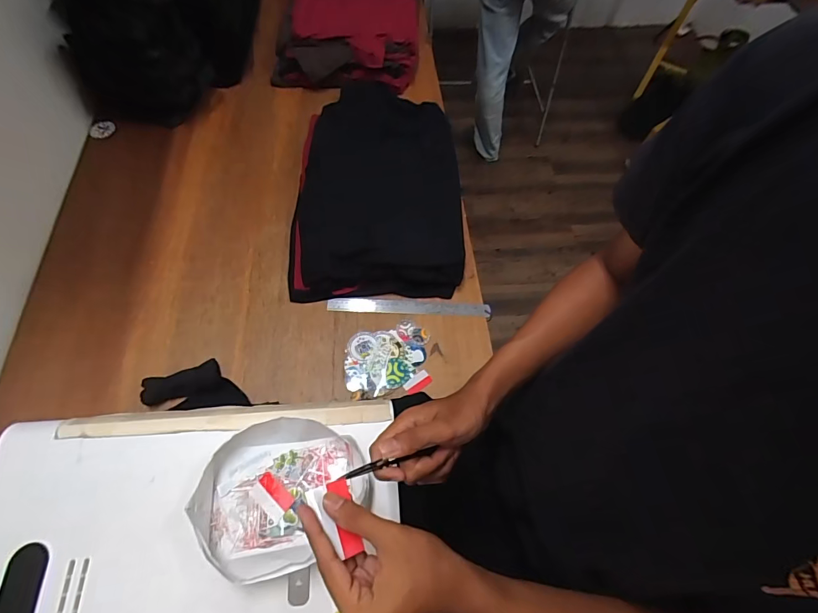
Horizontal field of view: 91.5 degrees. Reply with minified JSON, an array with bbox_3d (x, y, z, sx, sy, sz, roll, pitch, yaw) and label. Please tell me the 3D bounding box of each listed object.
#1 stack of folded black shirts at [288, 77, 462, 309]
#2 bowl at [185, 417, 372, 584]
[{"bbox_3d":[-0.084,-0.318,0.909,0.344,0.073,0.623,-3,65,-3],"label":"stack of folded black shirts"},{"bbox_3d":[-0.147,0.218,0.475,0.189,0.052,0.158,-12,64,-9],"label":"bowl"}]

